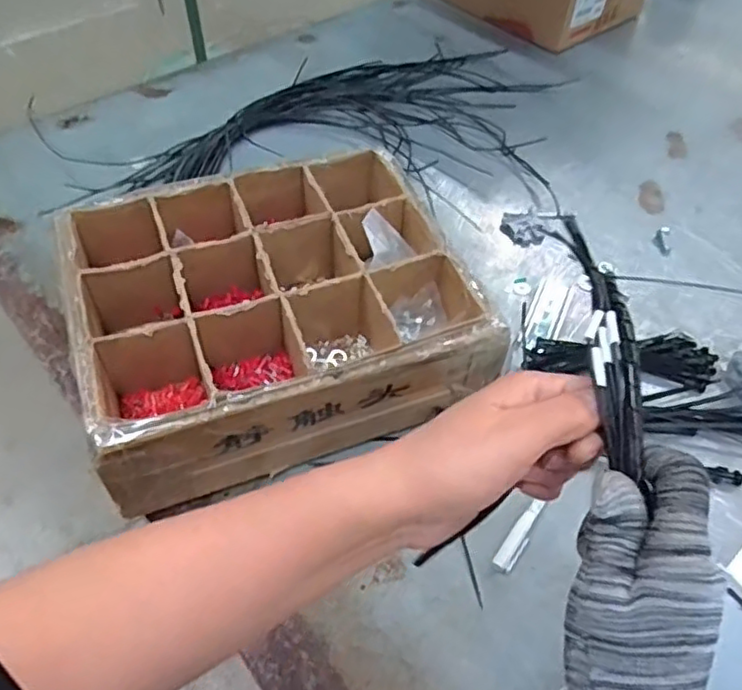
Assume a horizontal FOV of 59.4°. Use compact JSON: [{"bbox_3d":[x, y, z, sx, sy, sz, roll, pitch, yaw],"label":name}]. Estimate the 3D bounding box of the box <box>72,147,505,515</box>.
[{"bbox_3d":[-0.086,-0.039,0.601,0.334,0.101,0.299,-12,51,-12],"label":"box"}]

